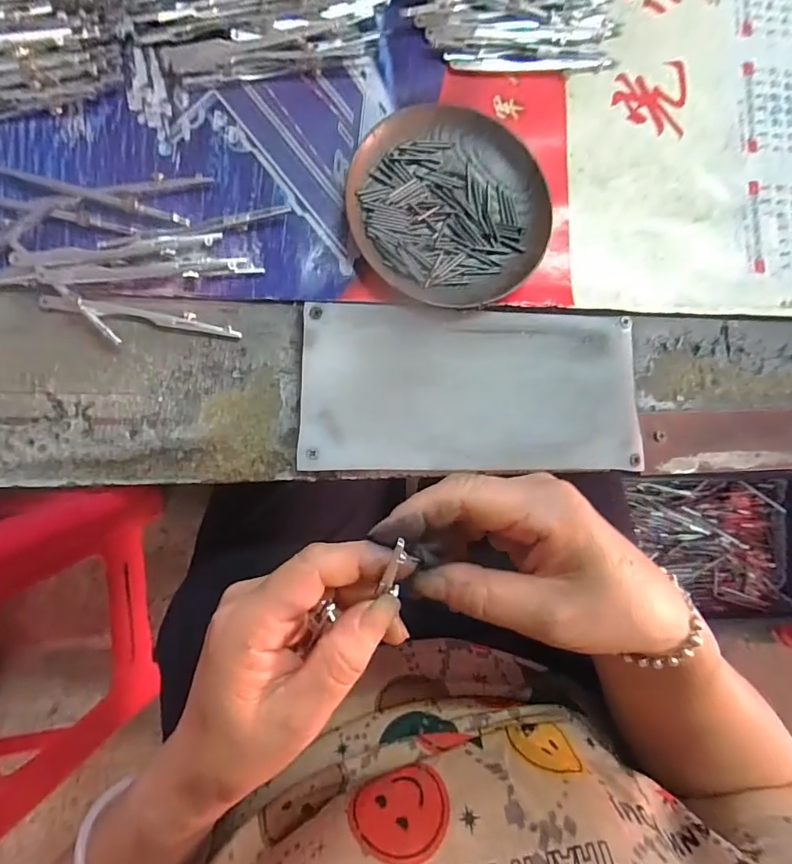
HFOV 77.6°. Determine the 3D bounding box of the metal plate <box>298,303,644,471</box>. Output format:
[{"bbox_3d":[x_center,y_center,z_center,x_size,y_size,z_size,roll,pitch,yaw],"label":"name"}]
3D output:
[{"bbox_3d":[0.046,-0.025,0.284,0.195,0.007,0.093,1,87,-8],"label":"metal plate"}]

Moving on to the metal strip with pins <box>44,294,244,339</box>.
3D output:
[{"bbox_3d":[-0.138,-0.063,0.266,0.102,0.009,0.009,6,87,-7],"label":"metal strip with pins"}]

